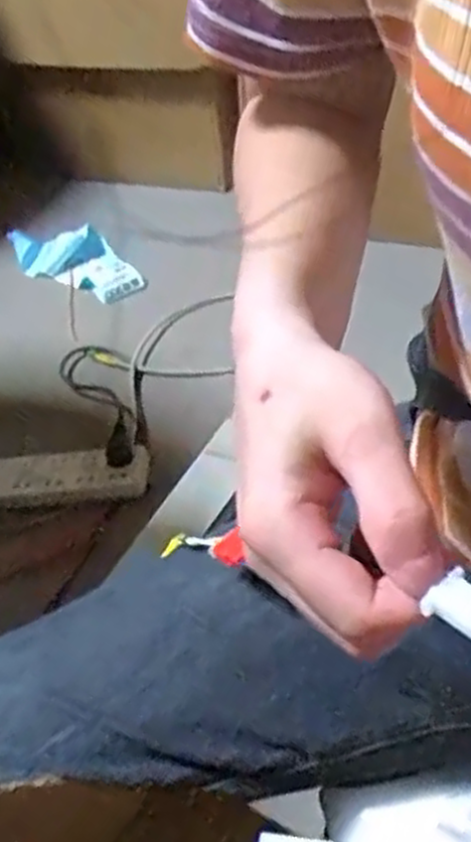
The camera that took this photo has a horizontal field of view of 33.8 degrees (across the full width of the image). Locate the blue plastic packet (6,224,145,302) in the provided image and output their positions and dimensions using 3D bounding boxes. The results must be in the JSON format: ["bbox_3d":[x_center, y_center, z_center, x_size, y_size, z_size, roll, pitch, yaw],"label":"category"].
[{"bbox_3d":[-0.302,-0.300,1.467,0.152,0.047,0.282,-31,47,-24],"label":"blue plastic packet"}]

